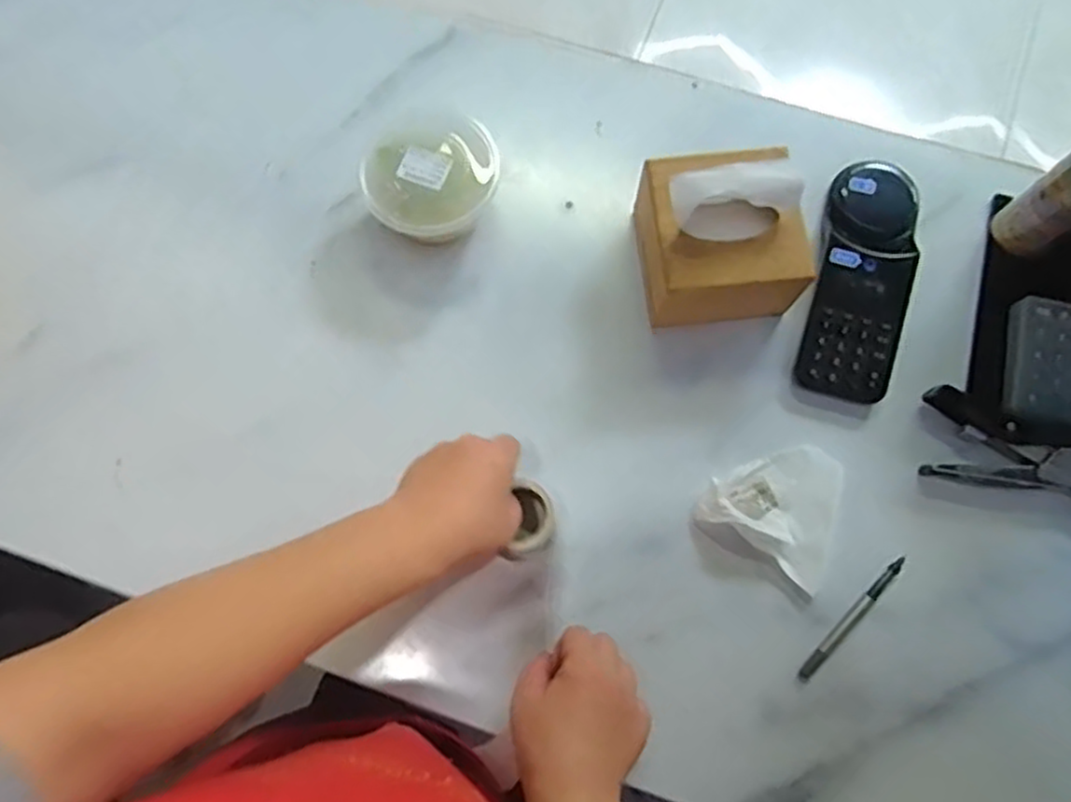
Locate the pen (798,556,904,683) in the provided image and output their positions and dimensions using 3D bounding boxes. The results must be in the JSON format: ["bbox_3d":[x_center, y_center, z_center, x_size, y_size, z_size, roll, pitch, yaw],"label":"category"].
[{"bbox_3d":[0.242,0.165,0.563,0.119,0.008,0.010,-44,79,-9],"label":"pen"}]

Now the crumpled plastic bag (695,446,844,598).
[{"bbox_3d":[0.194,0.074,0.574,0.104,0.031,0.099,32,79,8],"label":"crumpled plastic bag"}]

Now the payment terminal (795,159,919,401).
[{"bbox_3d":[0.278,-0.111,0.626,0.079,0.041,0.229,17,76,7],"label":"payment terminal"}]

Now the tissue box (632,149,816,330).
[{"bbox_3d":[0.146,-0.130,0.584,0.130,0.131,0.111,-1,75,2],"label":"tissue box"}]

